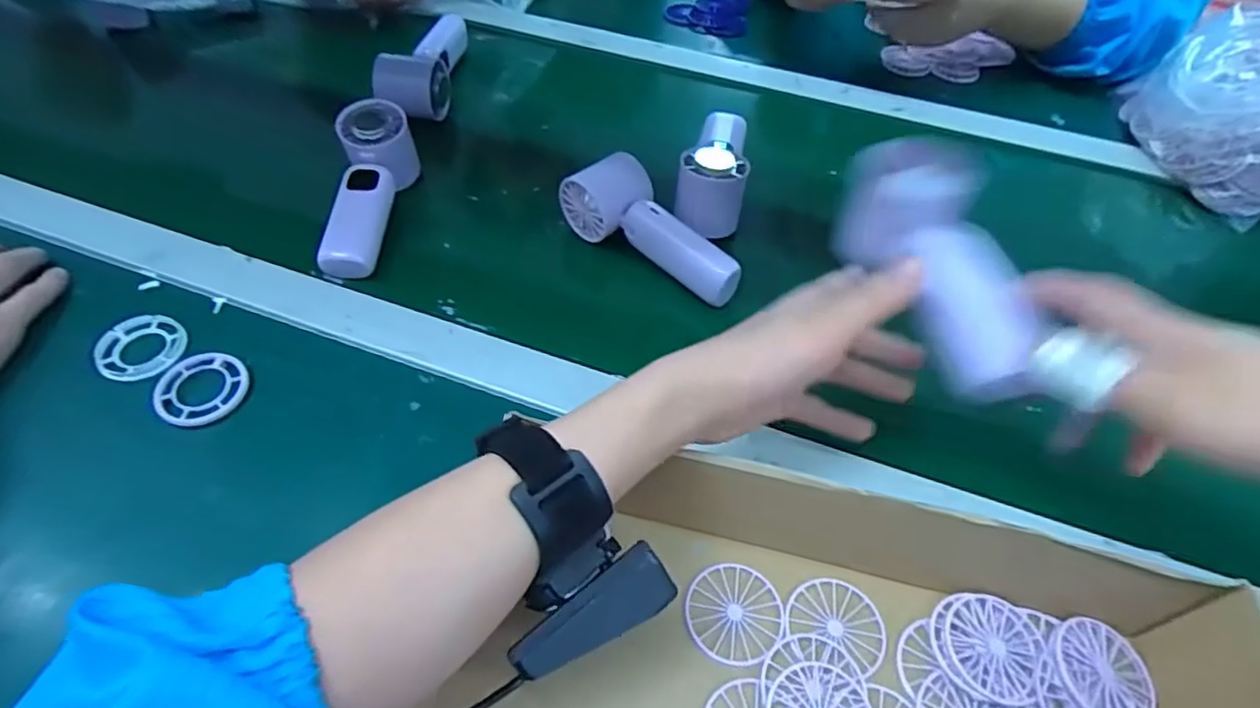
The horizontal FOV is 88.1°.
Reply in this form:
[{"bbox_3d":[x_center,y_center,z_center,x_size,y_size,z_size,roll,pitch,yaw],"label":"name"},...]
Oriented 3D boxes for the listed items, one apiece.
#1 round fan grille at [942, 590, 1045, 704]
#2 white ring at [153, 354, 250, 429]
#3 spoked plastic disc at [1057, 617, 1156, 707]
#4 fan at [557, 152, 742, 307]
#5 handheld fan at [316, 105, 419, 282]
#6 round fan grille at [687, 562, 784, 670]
[{"bbox_3d":[0.181,0.148,0.328,0.045,0.009,0.049,2,52,-2],"label":"round fan grille"},{"bbox_3d":[-0.277,0.022,0.422,0.053,0.007,0.057,2,52,-2],"label":"white ring"},{"bbox_3d":[0.234,0.157,0.321,0.045,0.004,0.048,6,56,-9],"label":"spoked plastic disc"},{"bbox_3d":[0.020,-0.097,0.499,0.154,0.044,0.054,37,59,23],"label":"fan"},{"bbox_3d":[-0.214,-0.131,0.530,0.050,0.046,0.162,4,67,0],"label":"handheld fan"},{"bbox_3d":[0.054,0.134,0.339,0.050,0.004,0.051,1,50,-1],"label":"round fan grille"}]

